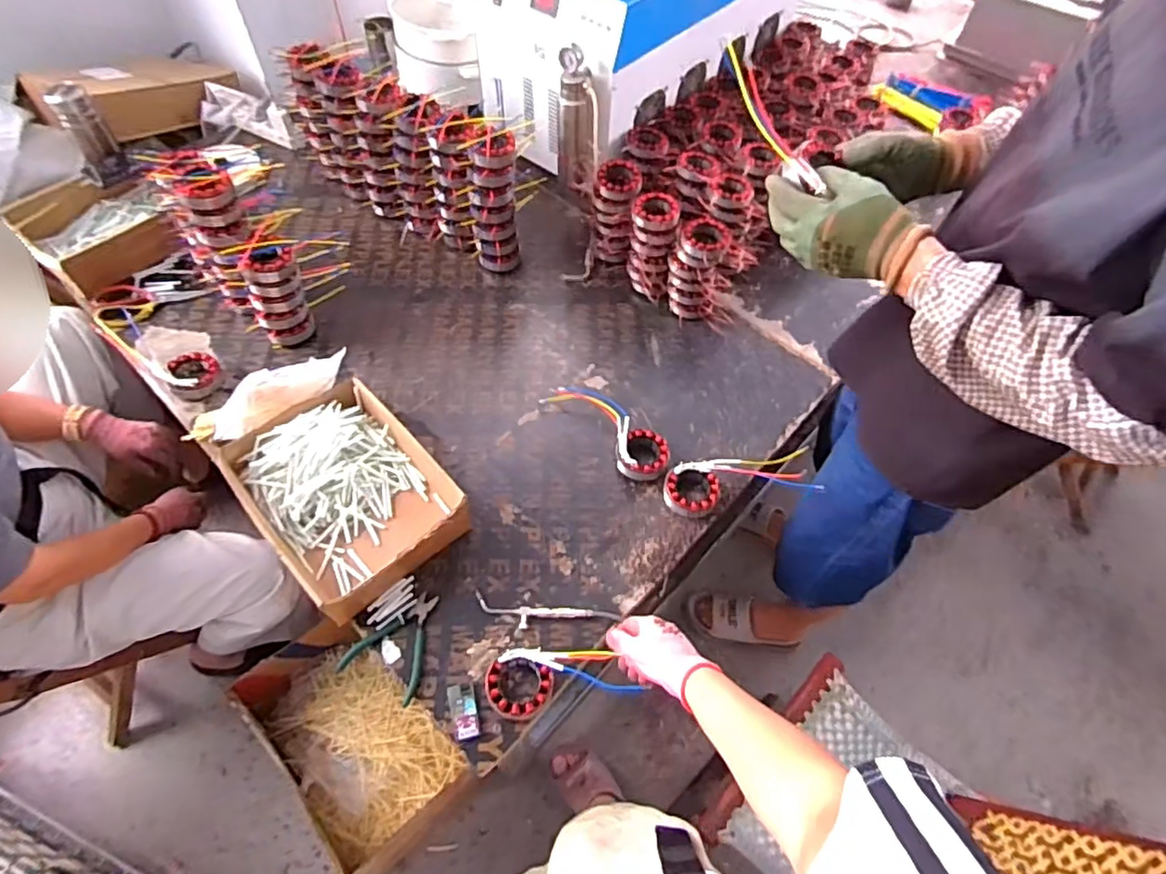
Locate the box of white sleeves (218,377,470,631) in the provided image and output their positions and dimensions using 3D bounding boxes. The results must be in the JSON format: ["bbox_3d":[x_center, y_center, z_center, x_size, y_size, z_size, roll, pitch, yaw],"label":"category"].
[{"bbox_3d":[-0.366,0.087,0.951,0.254,0.088,0.345,-35,65,-23],"label":"box of white sleeves"}]

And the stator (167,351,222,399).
[{"bbox_3d":[-0.683,-0.107,1.079,0.073,0.044,0.077,1,57,-2],"label":"stator"}]

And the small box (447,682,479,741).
[{"bbox_3d":[-0.158,0.365,0.813,0.034,0.009,0.069,-12,58,-10],"label":"small box"}]

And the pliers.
[{"bbox_3d":[-0.254,0.282,0.854,0.107,0.022,0.142,22,59,12],"label":"pliers"}]

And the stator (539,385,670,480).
[{"bbox_3d":[0.050,-0.024,1.065,0.247,0.046,0.104,39,63,21],"label":"stator"}]

